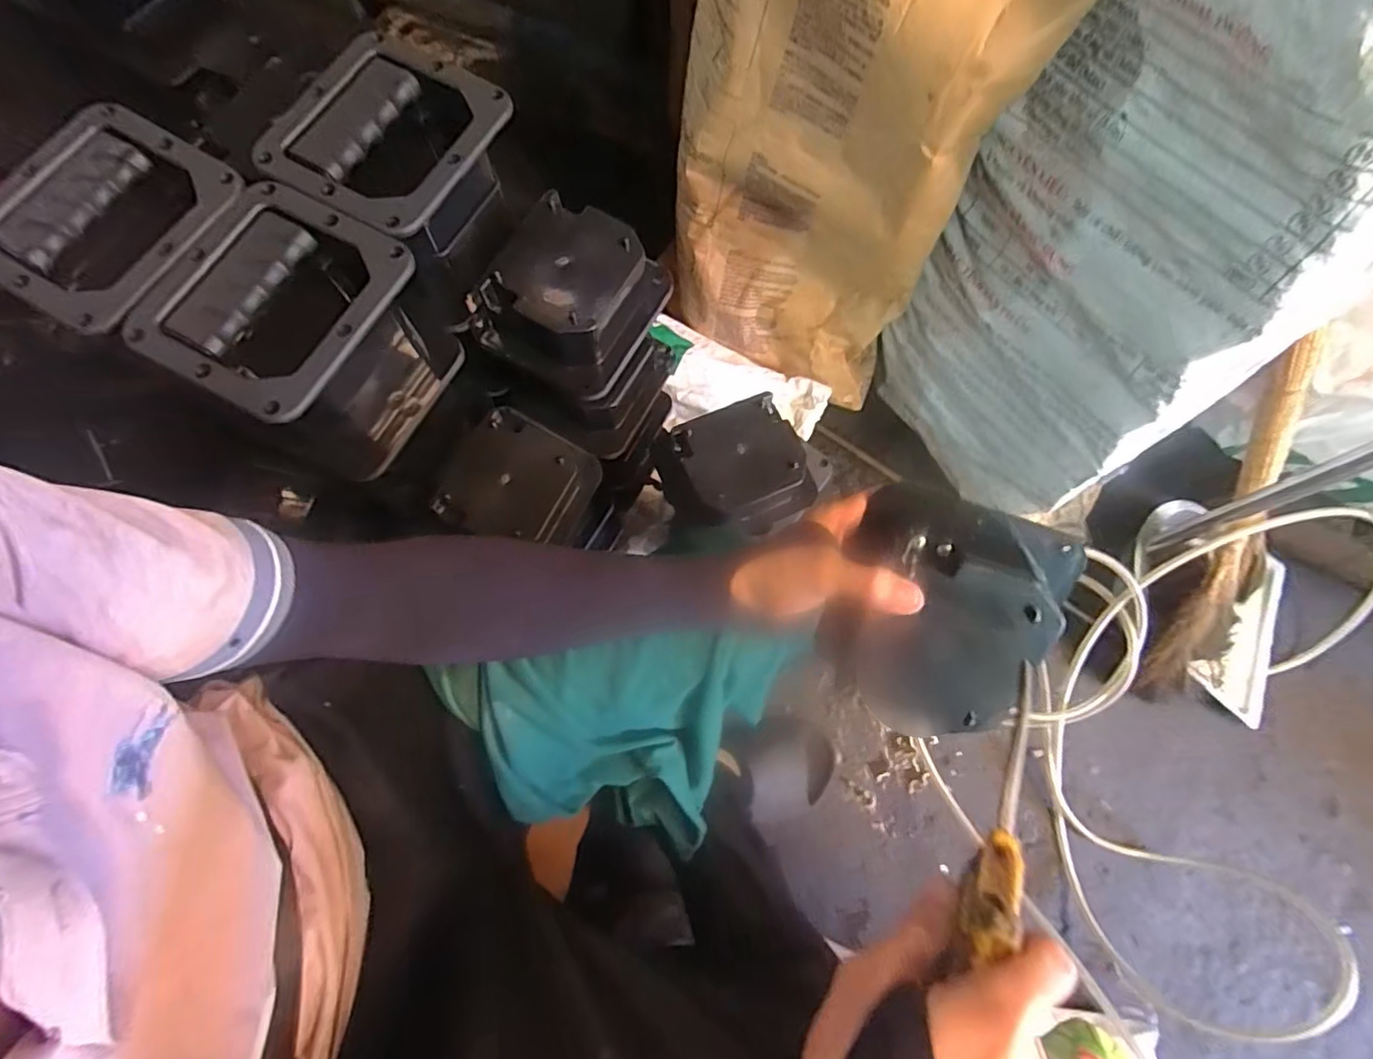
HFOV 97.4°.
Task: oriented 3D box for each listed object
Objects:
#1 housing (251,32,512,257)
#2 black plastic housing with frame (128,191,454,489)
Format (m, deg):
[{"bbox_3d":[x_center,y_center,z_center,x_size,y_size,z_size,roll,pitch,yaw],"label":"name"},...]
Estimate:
[{"bbox_3d":[-0.215,-0.278,0.459,0.139,0.068,0.147,31,76,7],"label":"housing"},{"bbox_3d":[-0.273,-0.137,0.452,0.133,0.126,0.145,25,75,5],"label":"black plastic housing with frame"}]

